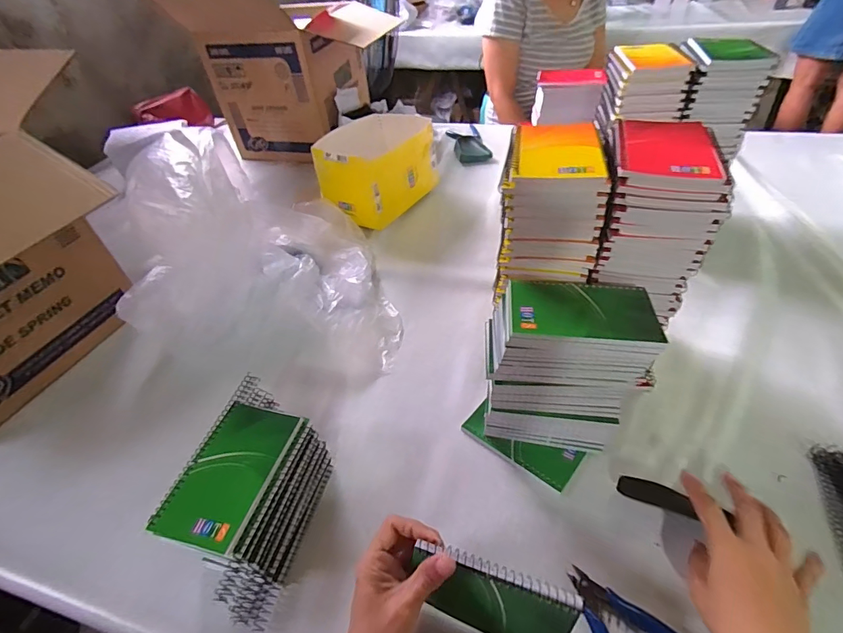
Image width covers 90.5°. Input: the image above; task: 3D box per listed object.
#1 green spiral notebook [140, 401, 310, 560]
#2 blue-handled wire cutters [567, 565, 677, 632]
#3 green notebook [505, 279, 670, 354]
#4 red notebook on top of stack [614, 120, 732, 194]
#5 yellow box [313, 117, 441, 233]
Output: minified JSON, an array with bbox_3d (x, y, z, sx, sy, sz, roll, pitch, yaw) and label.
[{"bbox_3d":[-0.178,0.143,0.391,0.085,0.012,0.130,9,46,16],"label":"green spiral notebook"},{"bbox_3d":[0.175,0.269,0.352,0.083,0.007,0.112,-24,46,-17],"label":"blue-handled wire cutters"},{"bbox_3d":[0.149,-0.002,0.395,0.133,0.014,0.080,4,47,6],"label":"green notebook"},{"bbox_3d":[0.231,-0.156,0.398,0.087,0.017,0.117,9,46,16],"label":"red notebook on top of stack"},{"bbox_3d":[-0.097,-0.309,0.868,0.179,0.129,0.234,26,52,30],"label":"yellow box"}]

